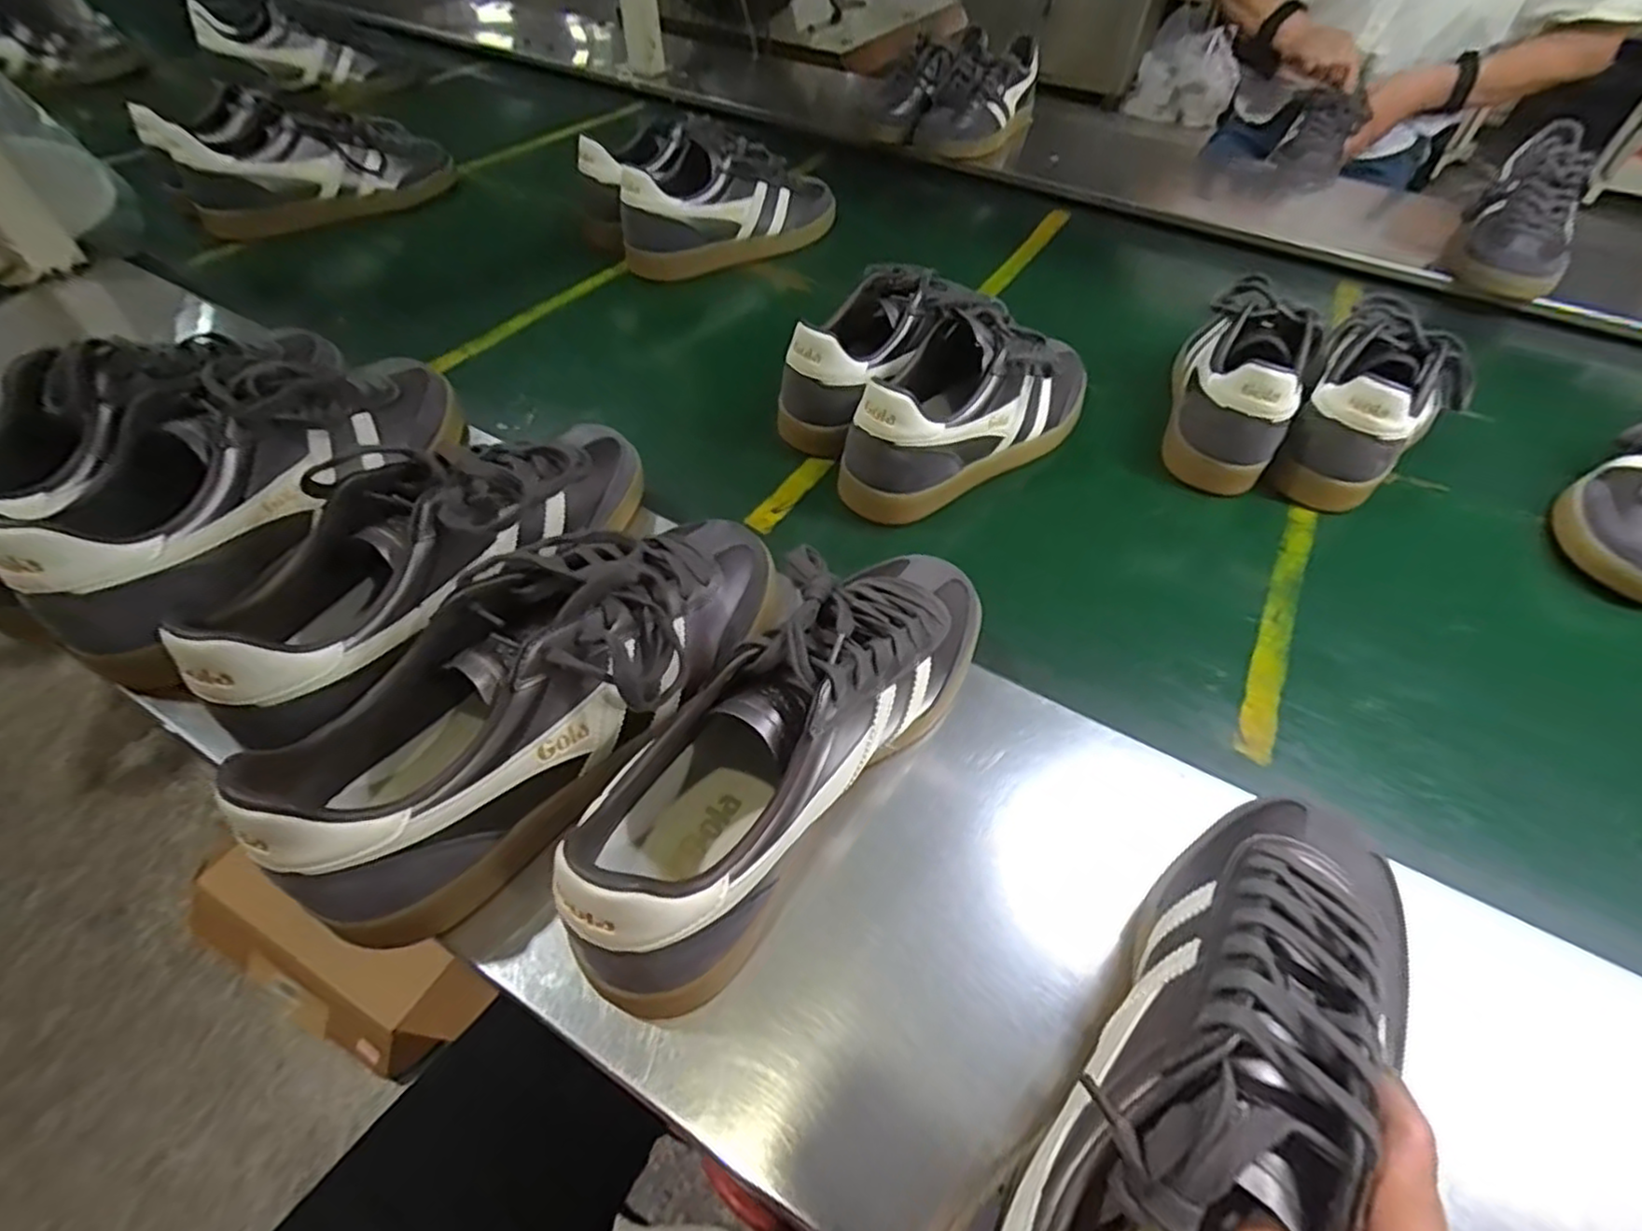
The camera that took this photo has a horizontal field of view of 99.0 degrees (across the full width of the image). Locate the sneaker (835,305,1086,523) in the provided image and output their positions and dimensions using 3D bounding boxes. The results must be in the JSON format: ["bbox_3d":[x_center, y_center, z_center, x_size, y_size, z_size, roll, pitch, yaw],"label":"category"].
[{"bbox_3d":[0.120,-0.167,0.552,0.249,0.112,0.086,-30,59,-25],"label":"sneaker"}]

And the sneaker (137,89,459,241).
[{"bbox_3d":[-0.544,-0.493,0.760,0.268,0.099,0.113,-32,59,-25],"label":"sneaker"}]

